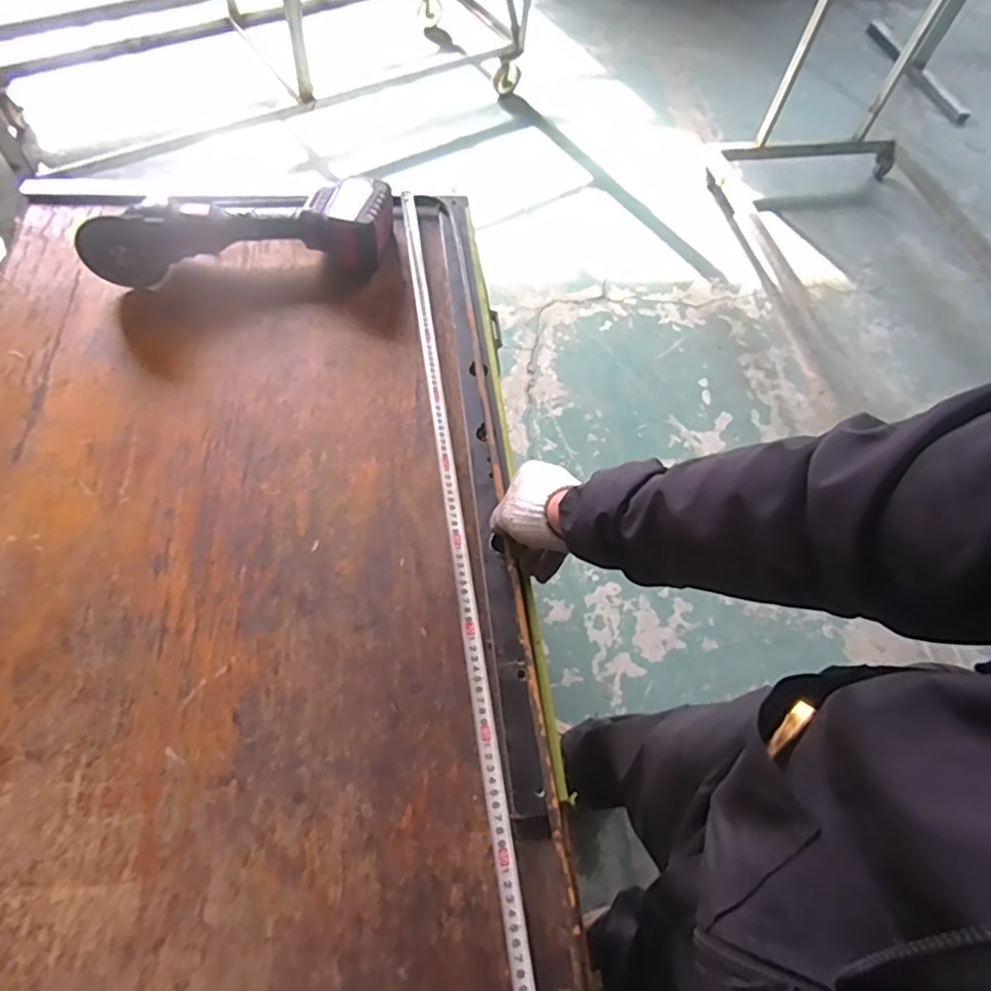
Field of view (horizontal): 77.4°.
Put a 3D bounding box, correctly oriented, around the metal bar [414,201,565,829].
[{"bbox_3d":[-0.013,-0.092,0.767,0.067,0.021,0.854,-4,59,-5],"label":"metal bar"}]

